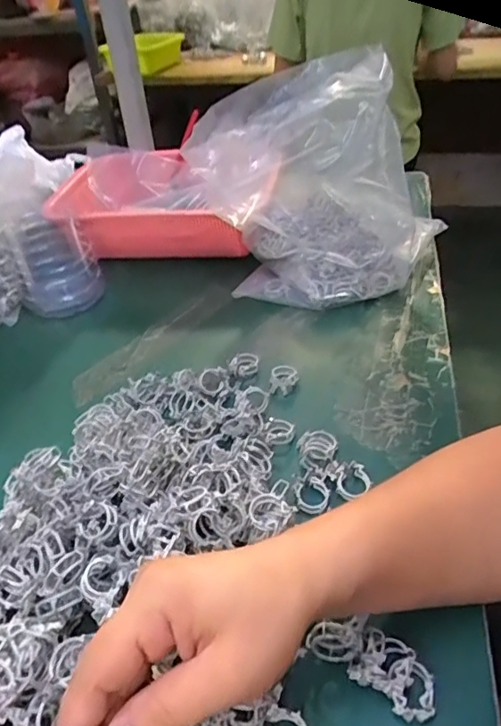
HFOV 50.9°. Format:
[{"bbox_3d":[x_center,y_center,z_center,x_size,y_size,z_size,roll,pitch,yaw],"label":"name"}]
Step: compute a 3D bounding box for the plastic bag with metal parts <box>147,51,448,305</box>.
[{"bbox_3d":[0.085,-0.204,0.608,0.253,0.223,0.199,8,41,15],"label":"plastic bag with metal parts"}]

